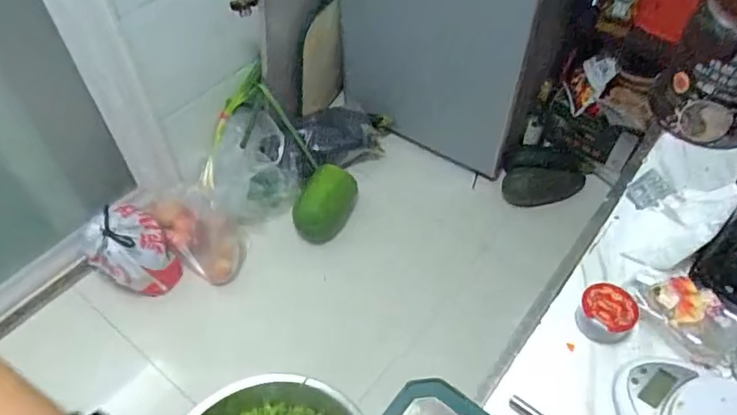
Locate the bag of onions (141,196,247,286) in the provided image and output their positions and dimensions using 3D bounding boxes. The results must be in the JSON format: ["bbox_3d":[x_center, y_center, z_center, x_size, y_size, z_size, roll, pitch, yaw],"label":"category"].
[{"bbox_3d":[-0.458,0.086,1.469,0.281,0.142,0.162,36,60,25],"label":"bag of onions"}]

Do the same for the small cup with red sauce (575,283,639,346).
[{"bbox_3d":[0.239,0.106,0.533,0.050,0.035,0.052,-35,59,-25],"label":"small cup with red sauce"}]

